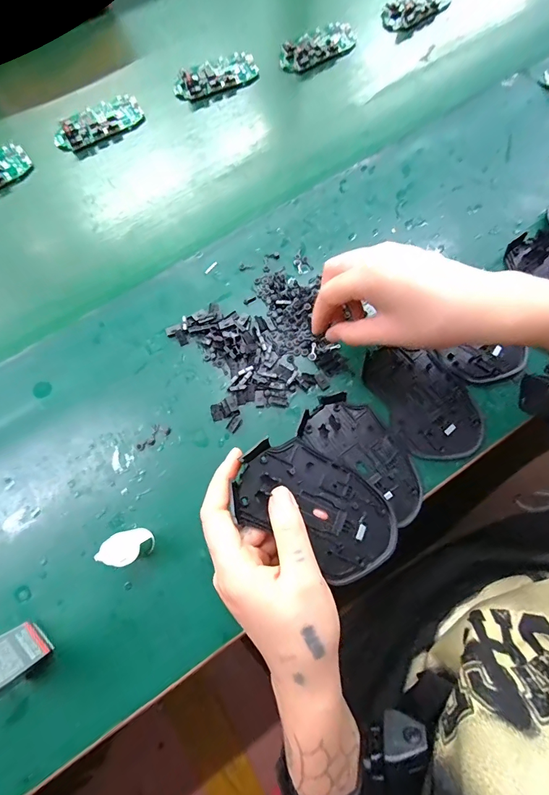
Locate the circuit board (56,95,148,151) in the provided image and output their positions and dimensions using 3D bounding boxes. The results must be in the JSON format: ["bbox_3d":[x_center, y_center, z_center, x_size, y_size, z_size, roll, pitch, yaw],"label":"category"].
[{"bbox_3d":[-0.194,-0.302,0.419,0.098,0.012,0.047,-30,75,-8],"label":"circuit board"}]

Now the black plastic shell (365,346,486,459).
[{"bbox_3d":[0.129,0.002,0.328,0.072,0.007,0.108,-26,75,-7],"label":"black plastic shell"}]

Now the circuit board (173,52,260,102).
[{"bbox_3d":[-0.068,-0.369,0.438,0.098,0.011,0.041,-25,75,-7],"label":"circuit board"}]

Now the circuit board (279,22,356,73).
[{"bbox_3d":[0.050,-0.413,0.450,0.096,0.015,0.042,-36,76,-10],"label":"circuit board"}]

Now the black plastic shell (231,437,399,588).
[{"bbox_3d":[0.030,0.074,0.259,0.111,0.026,0.067,32,76,9],"label":"black plastic shell"}]

